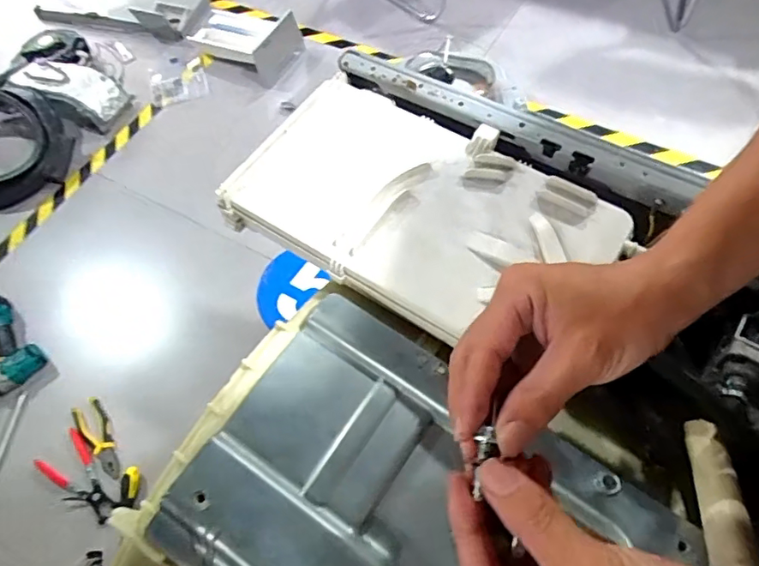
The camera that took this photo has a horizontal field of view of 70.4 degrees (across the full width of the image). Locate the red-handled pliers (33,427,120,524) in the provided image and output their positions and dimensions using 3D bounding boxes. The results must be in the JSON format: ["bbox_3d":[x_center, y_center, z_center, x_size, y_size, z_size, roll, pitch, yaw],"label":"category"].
[{"bbox_3d":[-0.545,0.358,0.984,0.081,0.013,0.172,-39,80,-27],"label":"red-handled pliers"}]

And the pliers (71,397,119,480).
[{"bbox_3d":[-0.532,0.295,1.022,0.052,0.019,0.159,-29,75,-13],"label":"pliers"}]

